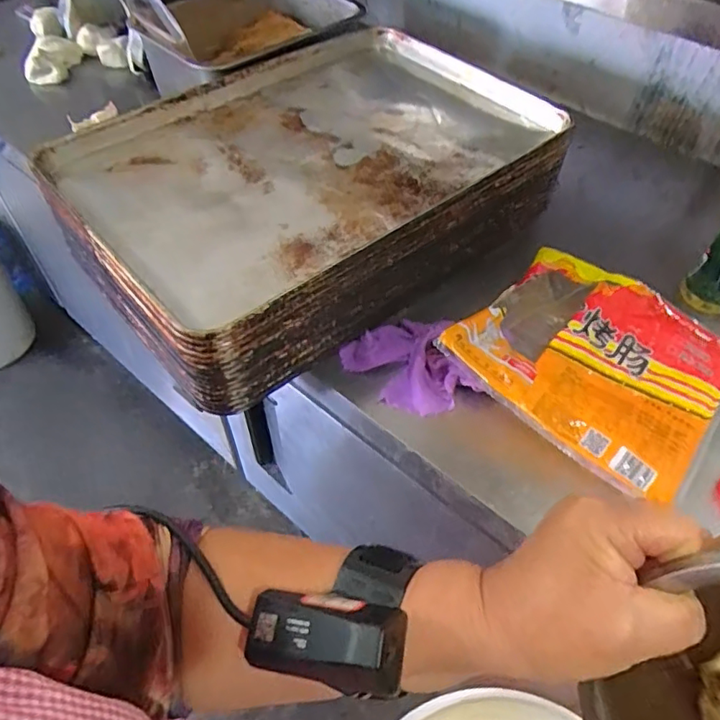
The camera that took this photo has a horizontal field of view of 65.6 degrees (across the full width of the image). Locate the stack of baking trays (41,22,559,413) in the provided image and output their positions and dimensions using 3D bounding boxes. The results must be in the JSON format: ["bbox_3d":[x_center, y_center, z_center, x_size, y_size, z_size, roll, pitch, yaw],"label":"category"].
[{"bbox_3d":[-0.044,-0.252,0.778,0.651,0.140,0.412,-35,61,-25],"label":"stack of baking trays"}]

